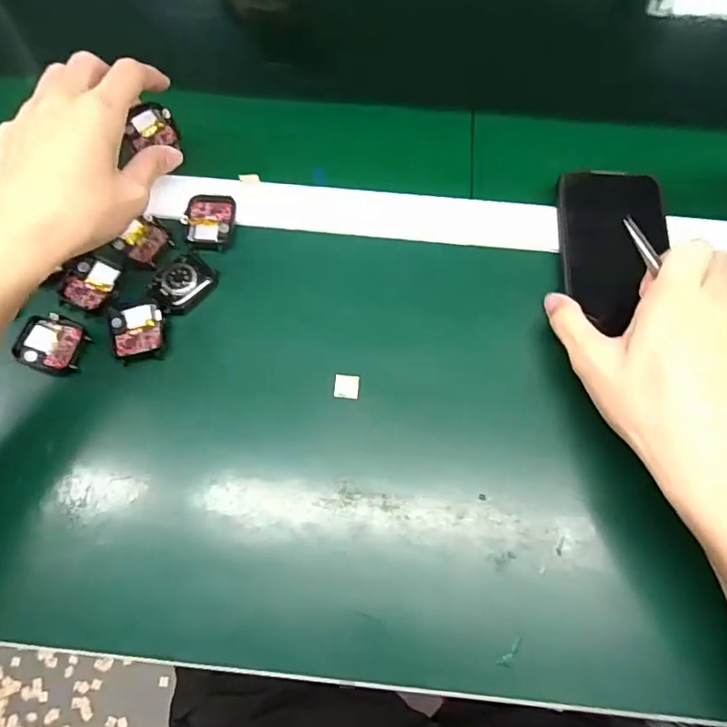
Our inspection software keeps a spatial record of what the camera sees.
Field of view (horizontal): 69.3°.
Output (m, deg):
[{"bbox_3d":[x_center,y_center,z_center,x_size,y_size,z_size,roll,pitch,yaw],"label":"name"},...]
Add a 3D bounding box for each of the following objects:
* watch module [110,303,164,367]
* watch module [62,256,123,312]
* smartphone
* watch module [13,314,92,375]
[{"bbox_3d":[-0.158,-0.022,0.366,0.035,0.005,0.040,-9,69,-4],"label":"watch module"},{"bbox_3d":[-0.195,-0.058,0.378,0.038,0.005,0.040,19,70,6],"label":"watch module"},{"bbox_3d":[0.184,-0.086,0.381,0.075,0.011,0.128,0,69,6],"label":"smartphone"},{"bbox_3d":[-0.215,-0.014,0.362,0.043,0.008,0.037,15,69,5],"label":"watch module"}]

